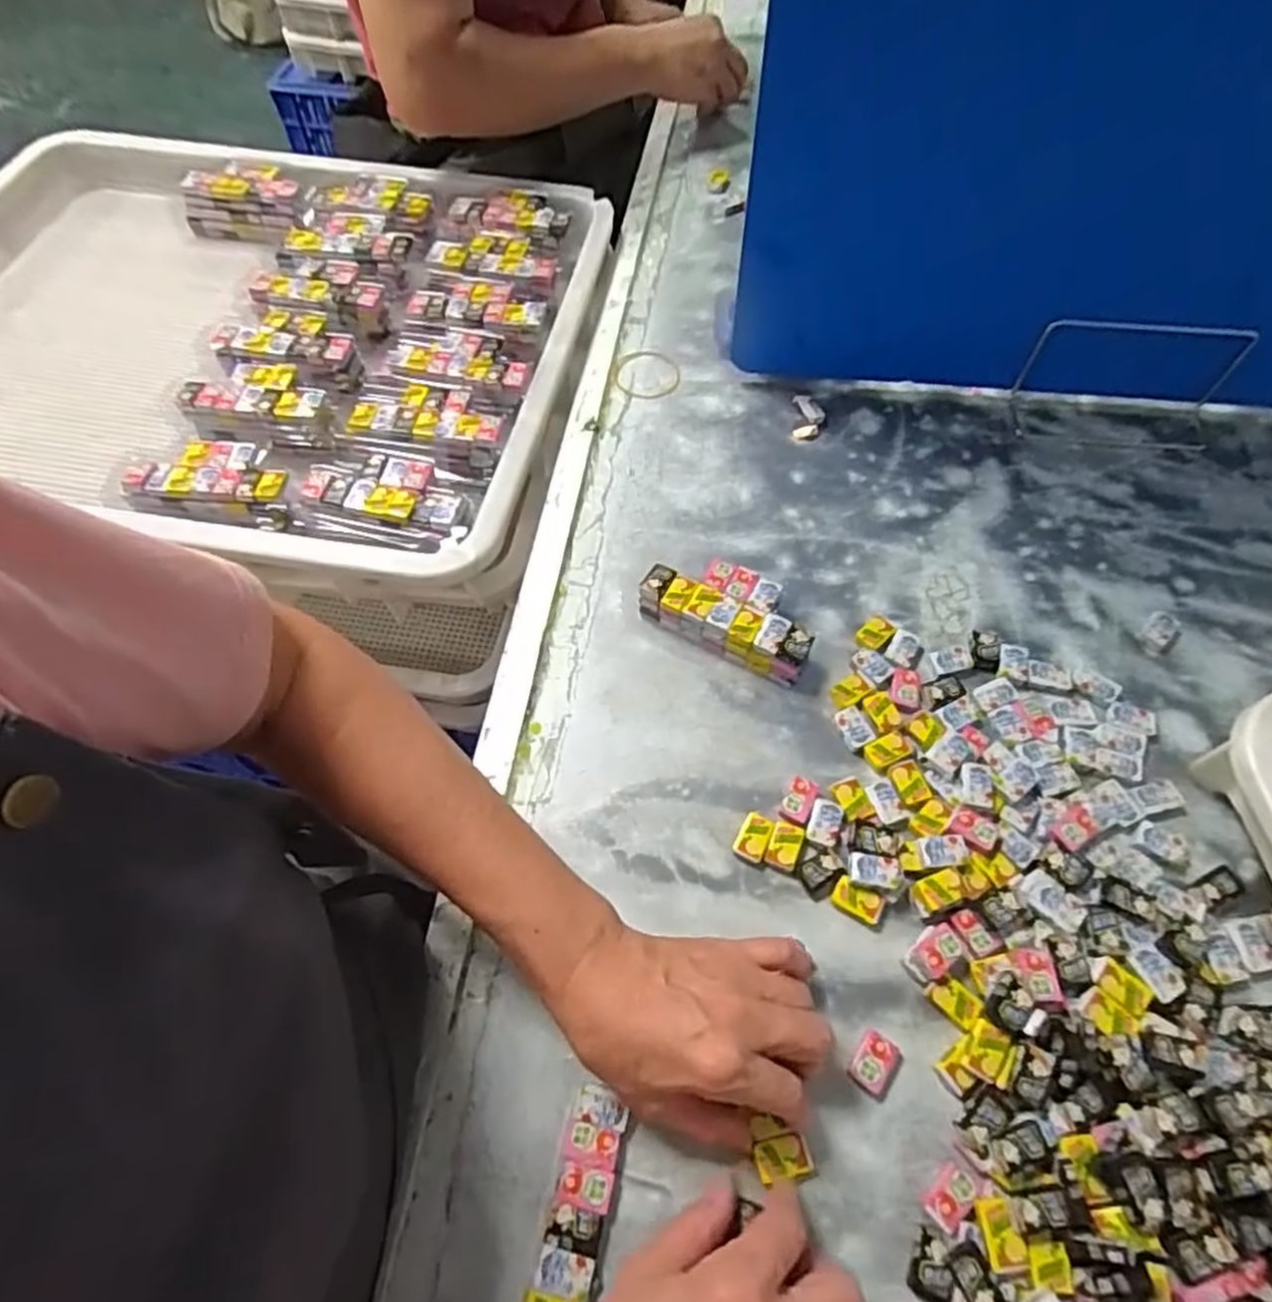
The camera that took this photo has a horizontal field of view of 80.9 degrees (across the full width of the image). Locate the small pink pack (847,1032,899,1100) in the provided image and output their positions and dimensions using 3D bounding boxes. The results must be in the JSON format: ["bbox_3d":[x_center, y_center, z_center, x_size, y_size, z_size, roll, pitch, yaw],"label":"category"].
[{"bbox_3d":[0.123,0.213,0.383,0.022,0.008,0.027,33,66,16],"label":"small pink pack"}]

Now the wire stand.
[{"bbox_3d":[0.386,-0.206,0.577,0.157,0.077,0.062,5,61,3],"label":"wire stand"}]

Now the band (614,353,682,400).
[{"bbox_3d":[0.011,-0.244,0.655,0.057,0.004,0.062,8,61,4],"label":"band"}]

